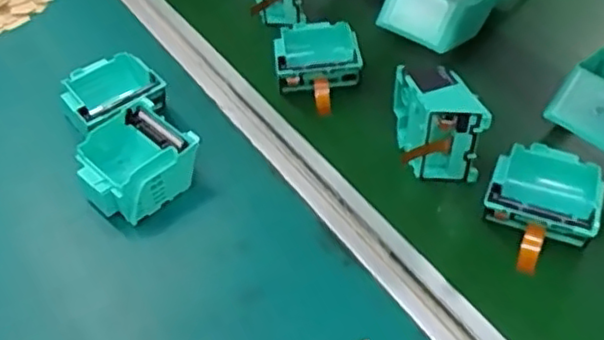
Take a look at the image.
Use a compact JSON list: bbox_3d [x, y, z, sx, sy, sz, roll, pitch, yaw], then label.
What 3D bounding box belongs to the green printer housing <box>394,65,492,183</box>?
[{"bbox_3d":[0.103,-0.037,0.490,0.058,0.084,0.066,-2,47,2],"label":"green printer housing"}]

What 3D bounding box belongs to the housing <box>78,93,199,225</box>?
[{"bbox_3d":[-0.130,-0.006,0.496,0.085,0.041,0.082,35,58,30],"label":"housing"}]

